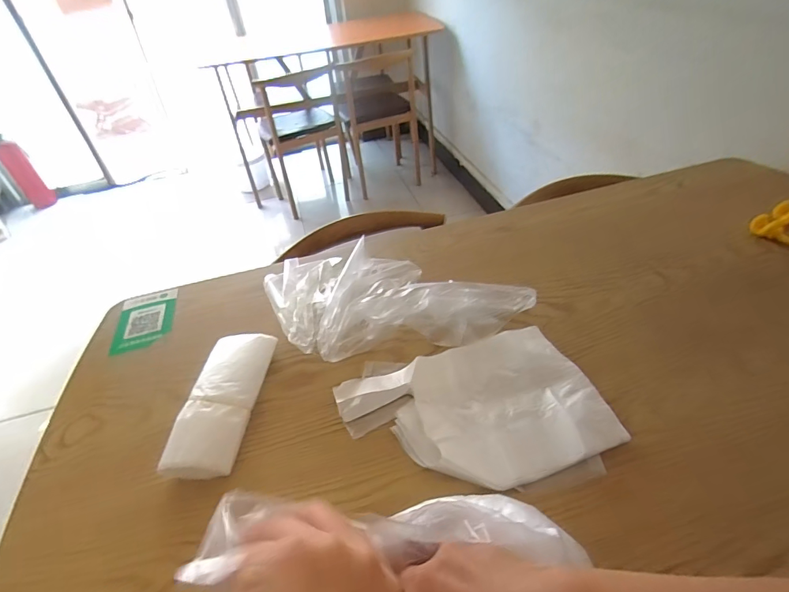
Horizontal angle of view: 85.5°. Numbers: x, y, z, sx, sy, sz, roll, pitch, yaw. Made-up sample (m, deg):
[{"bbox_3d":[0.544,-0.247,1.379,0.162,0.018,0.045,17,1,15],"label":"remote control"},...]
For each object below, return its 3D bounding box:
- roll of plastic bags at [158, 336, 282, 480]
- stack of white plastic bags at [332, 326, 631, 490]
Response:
[{"bbox_3d":[-0.192,0.117,0.482,0.073,0.033,0.180,0,42,7],"label":"roll of plastic bags"},{"bbox_3d":[0.079,0.120,0.455,0.260,0.016,0.176,-11,41,-4],"label":"stack of white plastic bags"}]

